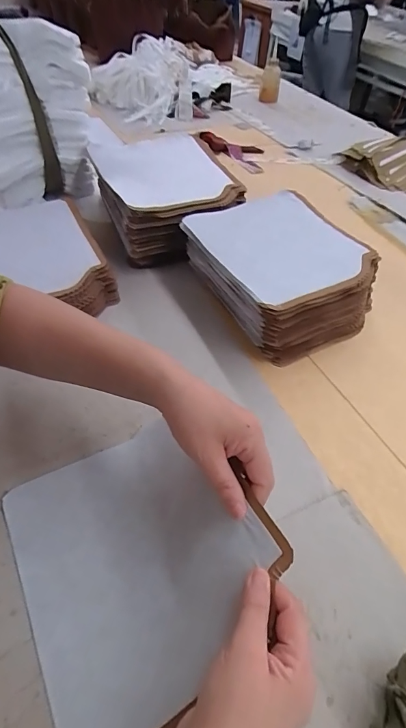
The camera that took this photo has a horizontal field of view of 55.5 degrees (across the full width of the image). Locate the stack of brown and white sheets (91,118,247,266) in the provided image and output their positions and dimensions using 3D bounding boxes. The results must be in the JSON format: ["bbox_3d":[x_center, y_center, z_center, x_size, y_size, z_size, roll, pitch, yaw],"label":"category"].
[{"bbox_3d":[-0.064,-0.302,0.703,0.216,0.112,0.281,-15,51,-17],"label":"stack of brown and white sheets"}]

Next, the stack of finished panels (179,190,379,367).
[{"bbox_3d":[0.116,-0.143,0.594,0.213,0.095,0.262,-22,54,-22],"label":"stack of finished panels"}]

